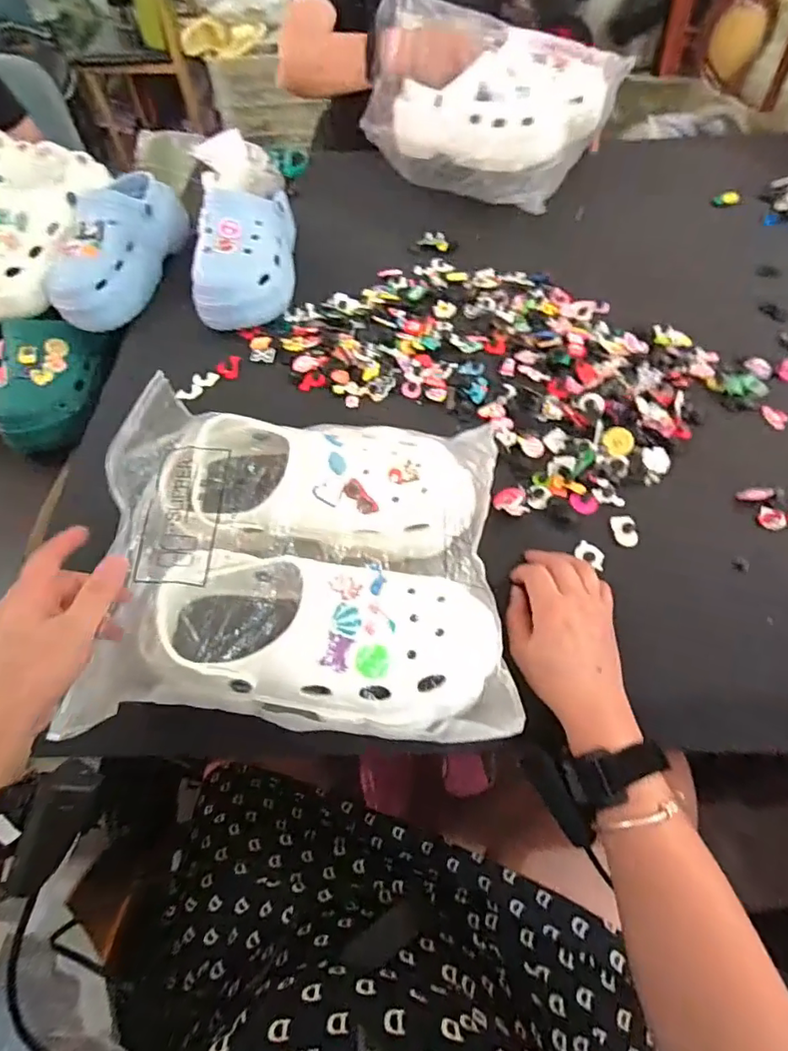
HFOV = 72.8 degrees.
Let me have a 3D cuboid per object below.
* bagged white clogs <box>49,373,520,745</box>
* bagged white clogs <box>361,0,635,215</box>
[{"bbox_3d":[-0.069,0.019,0.436,0.313,0.096,0.282,-2,61,2],"label":"bagged white clogs"},{"bbox_3d":[0.126,-0.625,0.758,0.316,0.184,0.243,27,63,18],"label":"bagged white clogs"}]

